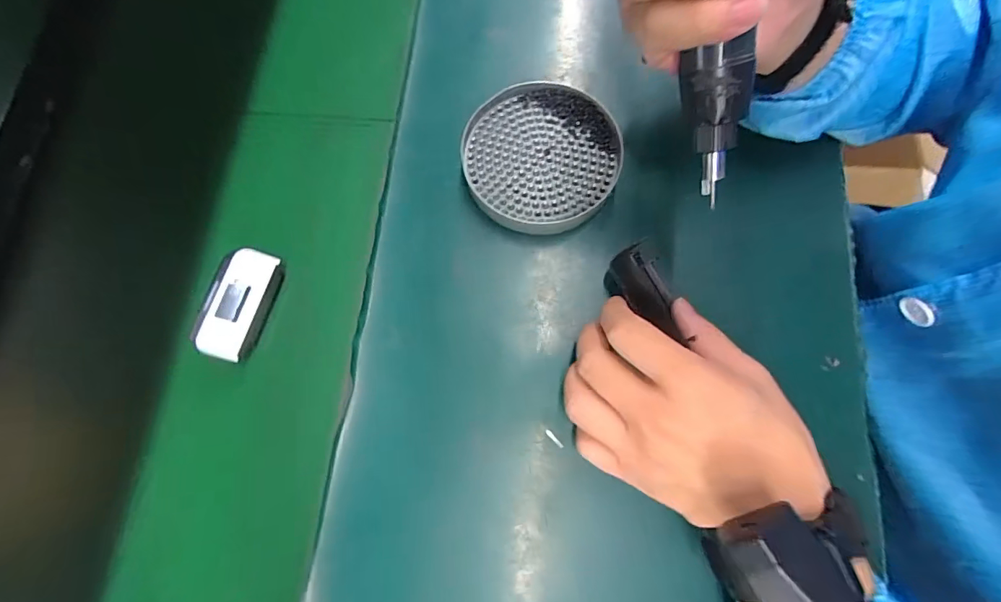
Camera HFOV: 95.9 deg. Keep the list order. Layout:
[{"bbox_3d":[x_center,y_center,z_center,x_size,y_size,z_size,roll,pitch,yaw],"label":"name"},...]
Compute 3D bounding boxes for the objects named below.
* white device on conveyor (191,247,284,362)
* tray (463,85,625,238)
[{"bbox_3d":[-0.186,0.002,0.322,0.041,0.021,0.076,18,78,-14],"label":"white device on conveyor"},{"bbox_3d":[0.030,-0.108,0.336,0.115,0.018,0.111,-38,77,-5],"label":"tray"}]

